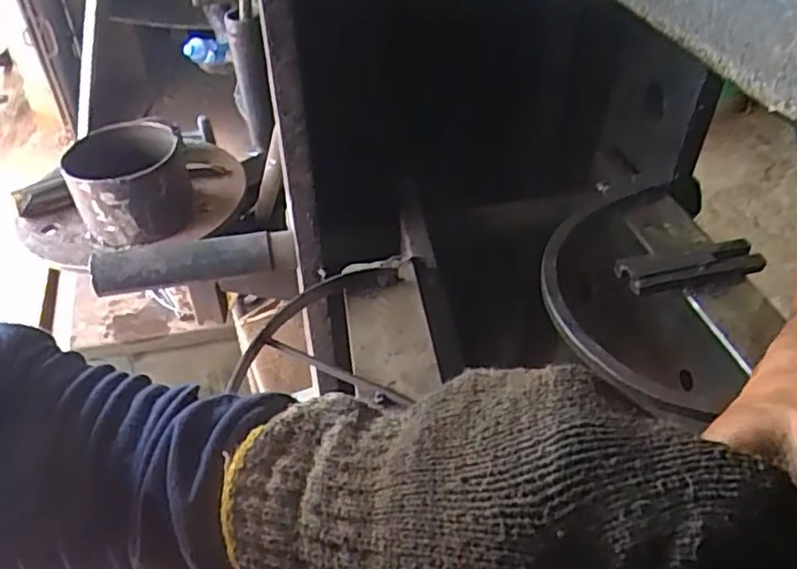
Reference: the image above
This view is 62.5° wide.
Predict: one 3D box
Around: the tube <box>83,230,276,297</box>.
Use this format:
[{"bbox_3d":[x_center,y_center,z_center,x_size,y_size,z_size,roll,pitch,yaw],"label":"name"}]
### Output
[{"bbox_3d":[-0.172,-0.016,0.521,0.138,0.030,0.027,-7,41,-8],"label":"tube"}]

